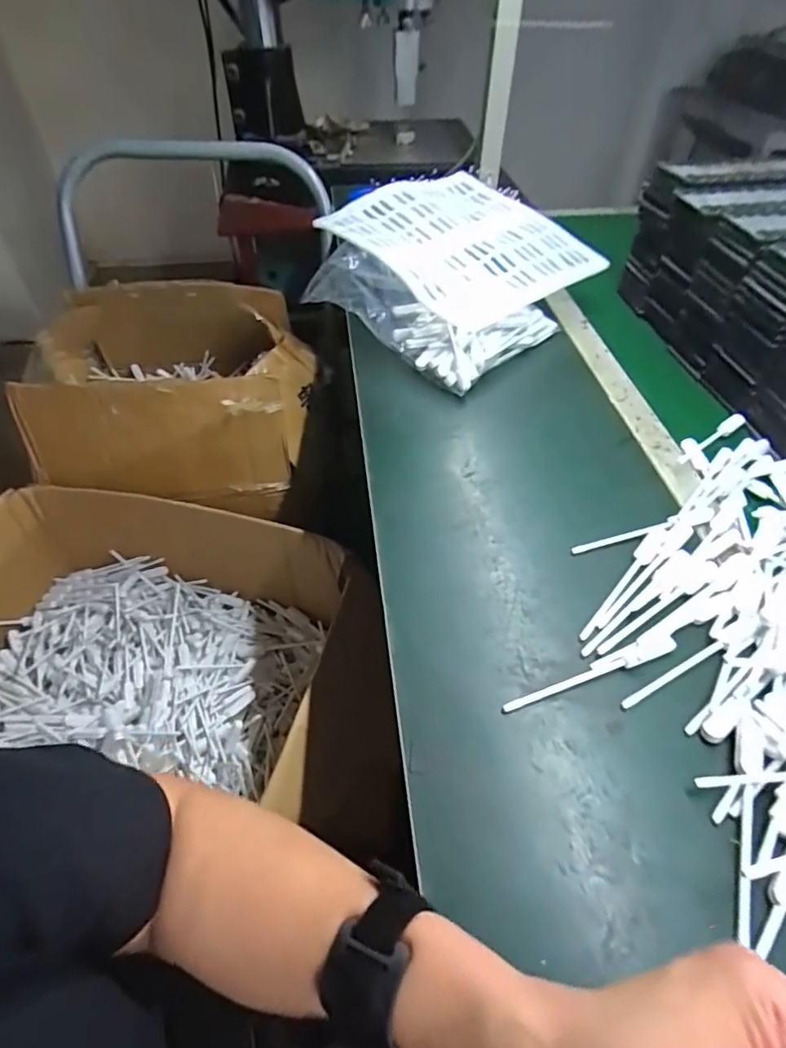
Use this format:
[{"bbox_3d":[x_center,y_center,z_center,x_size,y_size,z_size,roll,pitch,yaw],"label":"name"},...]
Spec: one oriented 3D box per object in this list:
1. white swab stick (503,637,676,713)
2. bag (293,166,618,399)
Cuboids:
[{"bbox_3d":[0.151,0.114,0.407,0.146,0.008,0.012,-16,51,-14],"label":"white swab stick"},{"bbox_3d":[0.088,-0.363,0.753,0.338,0.075,0.322,-41,72,-19],"label":"bag"}]

